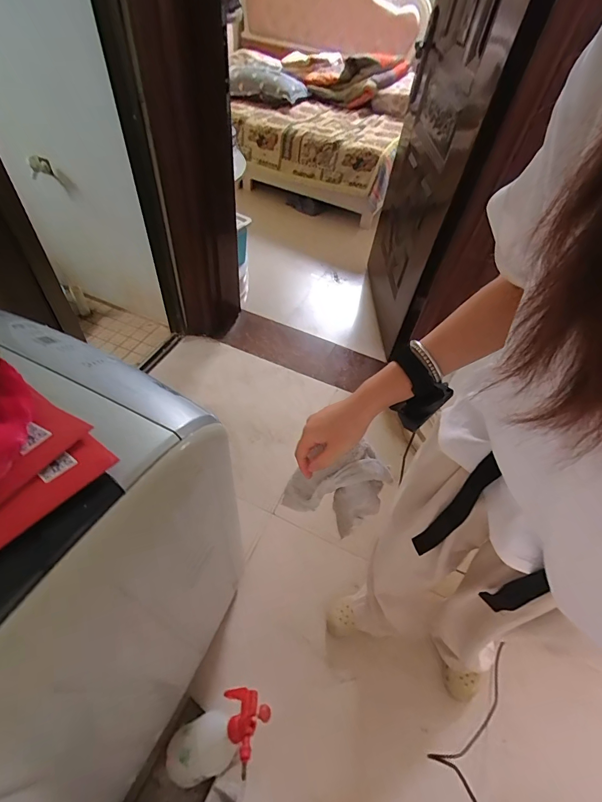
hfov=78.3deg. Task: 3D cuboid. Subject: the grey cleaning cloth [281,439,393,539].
[{"bbox_3d":[0.048,0.115,0.515,0.129,0.147,0.082,27,53,16],"label":"grey cleaning cloth"}]

